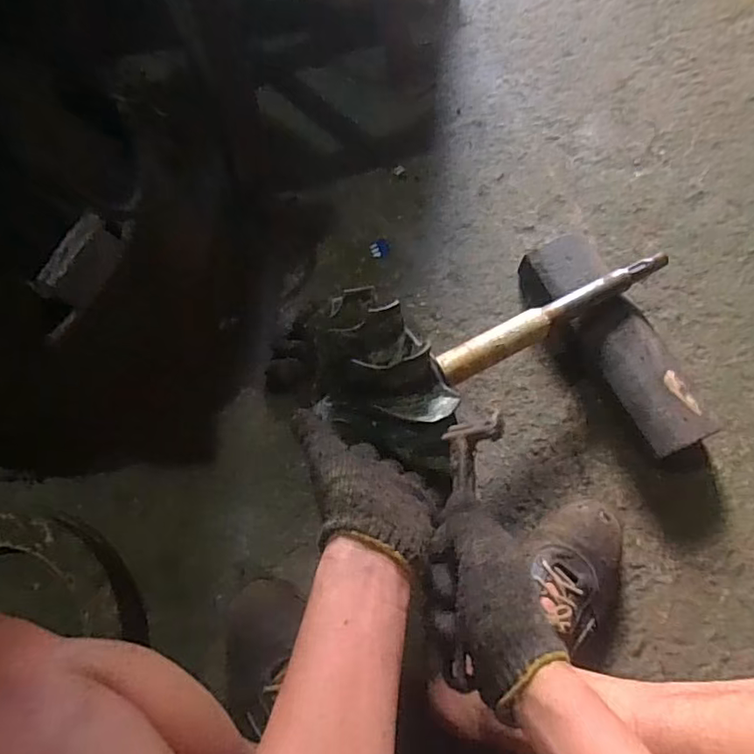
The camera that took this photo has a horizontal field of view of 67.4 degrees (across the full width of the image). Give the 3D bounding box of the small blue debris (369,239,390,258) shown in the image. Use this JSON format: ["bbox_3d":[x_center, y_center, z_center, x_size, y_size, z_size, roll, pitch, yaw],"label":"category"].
[{"bbox_3d":[0.005,-0.180,0.791,0.029,0.006,0.025,-15,72,-3],"label":"small blue debris"}]

